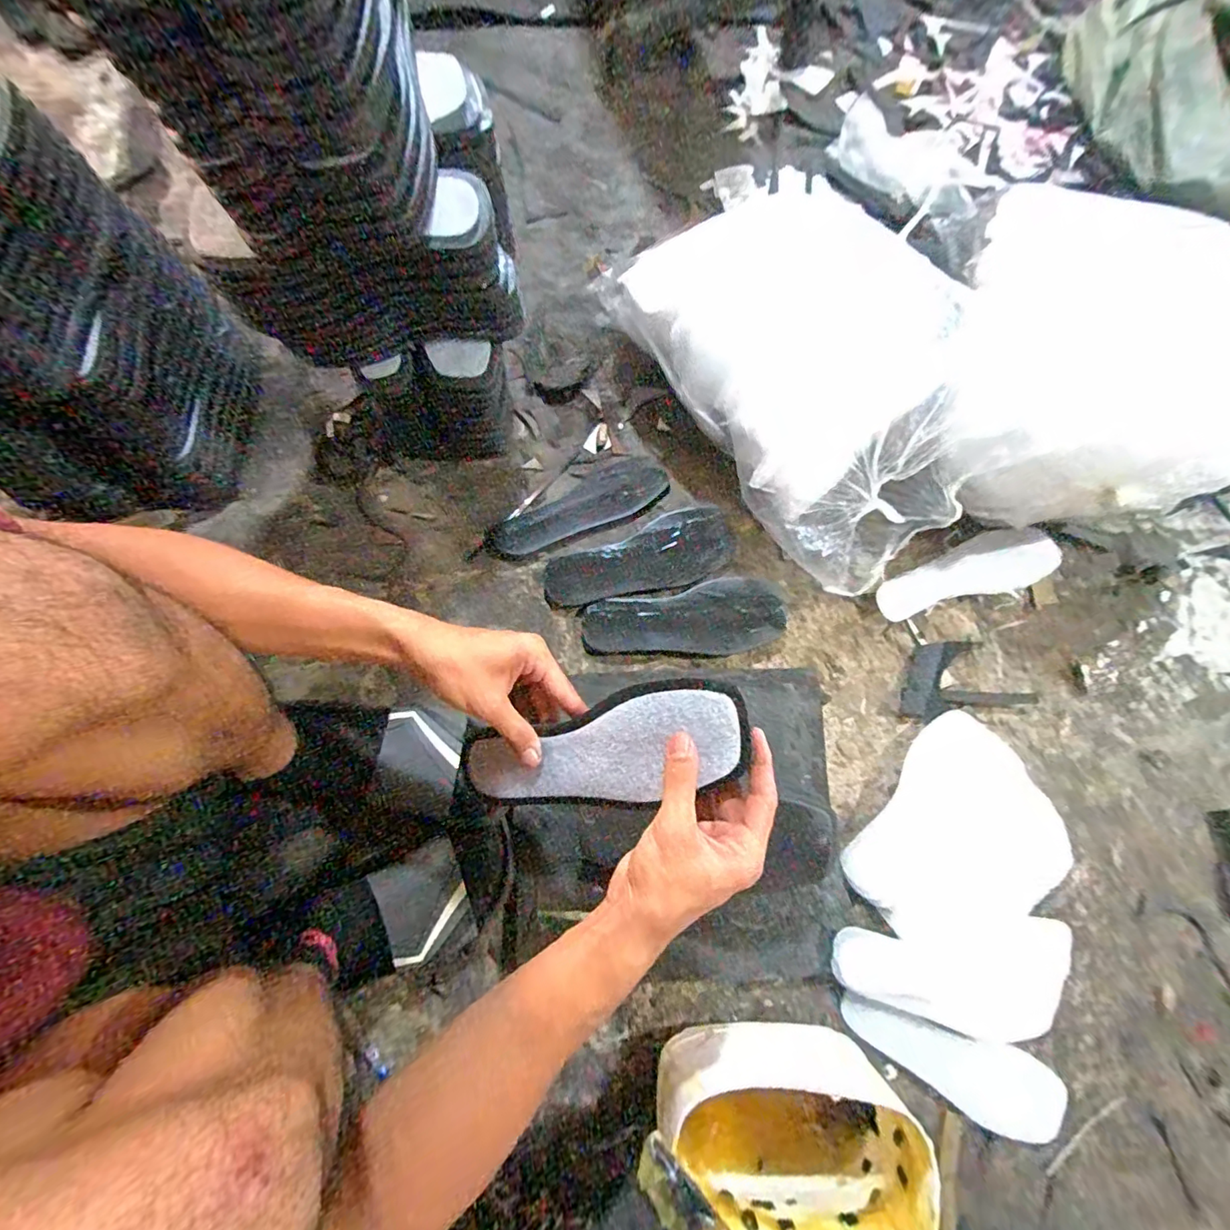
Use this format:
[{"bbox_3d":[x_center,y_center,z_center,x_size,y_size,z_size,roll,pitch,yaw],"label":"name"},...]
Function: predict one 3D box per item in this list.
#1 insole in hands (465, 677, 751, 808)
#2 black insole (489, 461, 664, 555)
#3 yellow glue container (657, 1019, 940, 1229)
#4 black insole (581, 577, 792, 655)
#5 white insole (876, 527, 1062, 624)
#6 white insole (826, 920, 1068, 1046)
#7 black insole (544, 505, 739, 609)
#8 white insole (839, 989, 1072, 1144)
[{"bbox_3d":[-0.013,0.103,0.384,0.219,0.011,0.075,-19,77,19],"label":"insole in hands"},{"bbox_3d":[-0.044,-0.137,0.659,0.225,0.008,0.087,-24,60,-11],"label":"black insole"},{"bbox_3d":[0.143,0.435,0.446,0.199,0.120,0.118,5,78,2],"label":"yellow glue container"},{"bbox_3d":[0.078,0.008,0.604,0.225,0.008,0.084,-8,78,0],"label":"black insole"},{"bbox_3d":[0.404,-0.048,0.609,0.208,0.018,0.066,-18,78,-3],"label":"white insole"},{"bbox_3d":[0.328,0.355,0.510,0.217,0.018,0.101,-3,78,1],"label":"white insole"},{"bbox_3d":[0.027,-0.065,0.619,0.221,0.007,0.084,-18,78,-3],"label":"black insole"},{"bbox_3d":[0.324,0.426,0.508,0.210,0.014,0.073,29,90,8],"label":"white insole"}]

